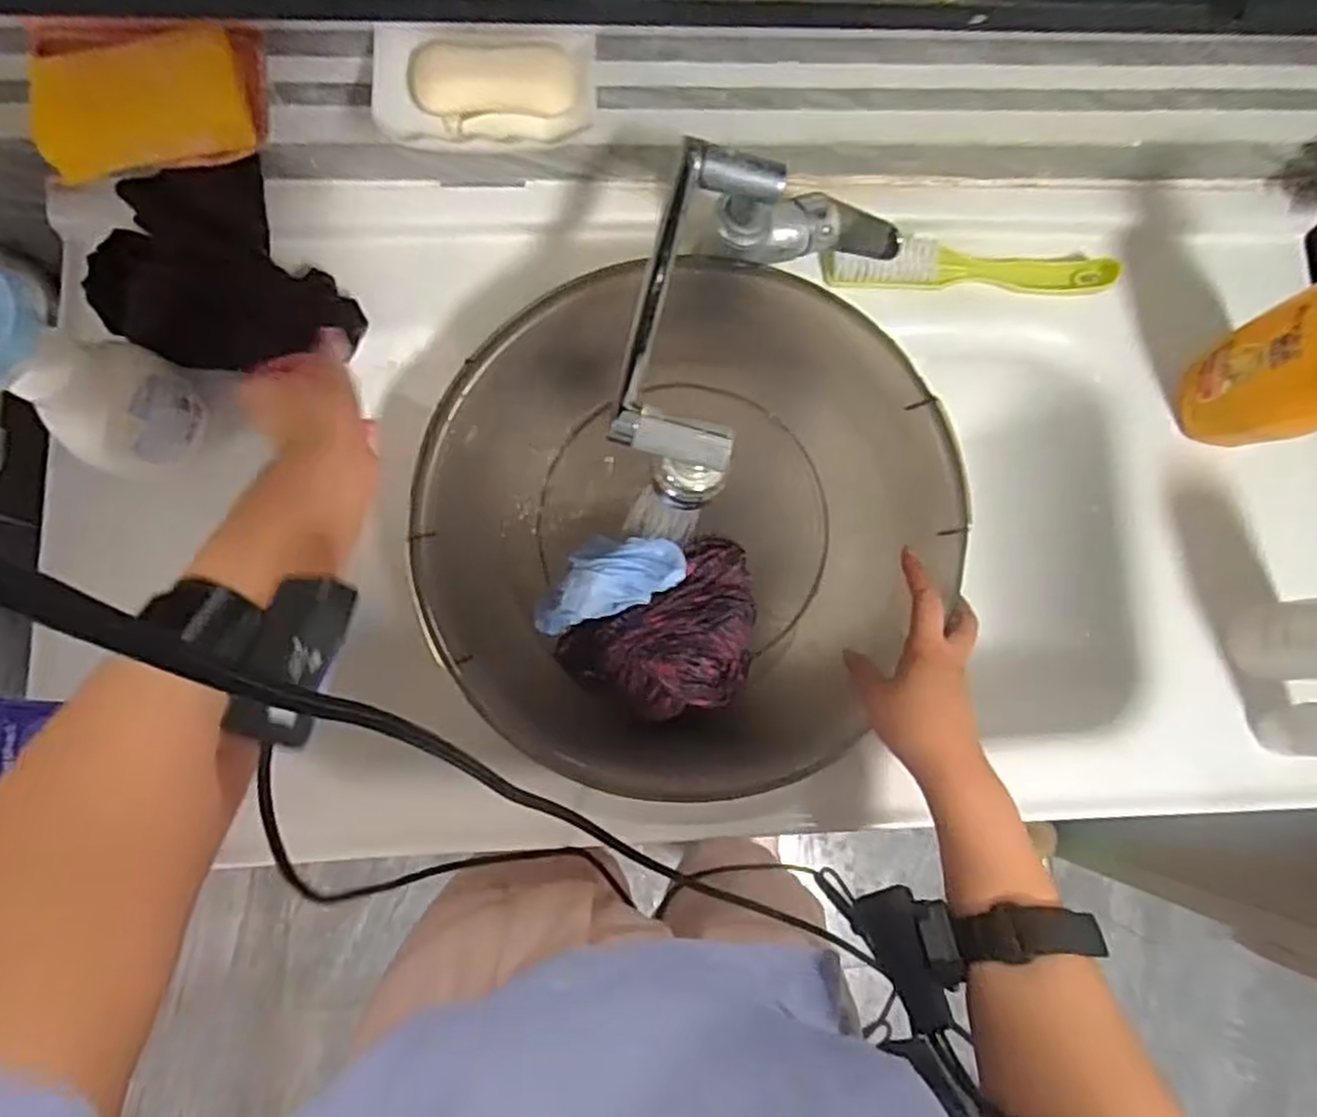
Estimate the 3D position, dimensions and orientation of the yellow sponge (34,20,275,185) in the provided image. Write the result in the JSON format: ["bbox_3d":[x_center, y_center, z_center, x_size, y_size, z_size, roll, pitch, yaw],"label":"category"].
[{"bbox_3d":[-0.282,-0.257,0.428,0.118,0.020,0.072,-14,104,-16],"label":"yellow sponge"}]

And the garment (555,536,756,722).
[{"bbox_3d":[0.018,0.067,0.618,0.167,0.060,0.117,-35,85,-9],"label":"garment"}]

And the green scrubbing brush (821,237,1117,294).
[{"bbox_3d":[0.249,-0.235,0.620,0.229,0.040,0.035,4,81,-4],"label":"green scrubbing brush"}]

